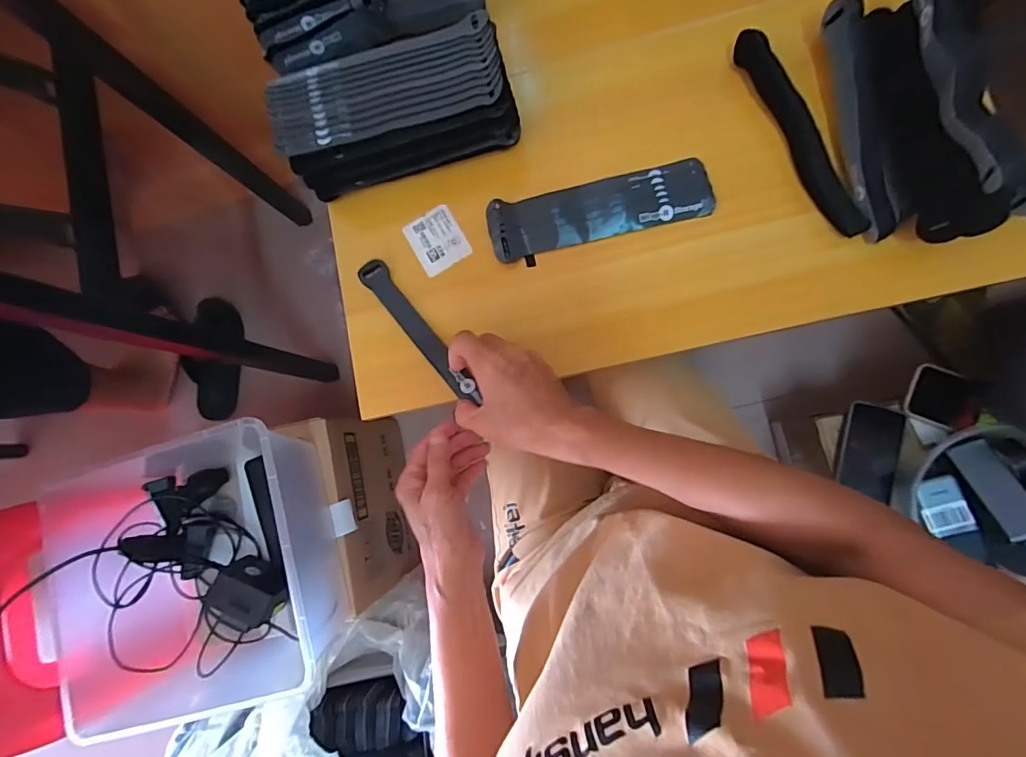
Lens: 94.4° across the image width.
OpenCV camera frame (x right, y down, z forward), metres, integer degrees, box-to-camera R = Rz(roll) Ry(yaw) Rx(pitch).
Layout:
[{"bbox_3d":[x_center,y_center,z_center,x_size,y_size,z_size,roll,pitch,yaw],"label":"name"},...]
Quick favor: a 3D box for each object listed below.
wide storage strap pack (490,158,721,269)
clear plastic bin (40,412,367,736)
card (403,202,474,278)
[{"bbox_3d":[0.078,-0.153,0.428,0.197,0.017,0.056,-12,84,5],"label":"wide storage strap pack"},{"bbox_3d":[-0.377,0.251,0.612,0.305,0.173,0.344,-14,83,5],"label":"clear plastic bin"},{"bbox_3d":[-0.072,-0.132,0.454,0.049,0.004,0.058,-30,82,3],"label":"card"}]

